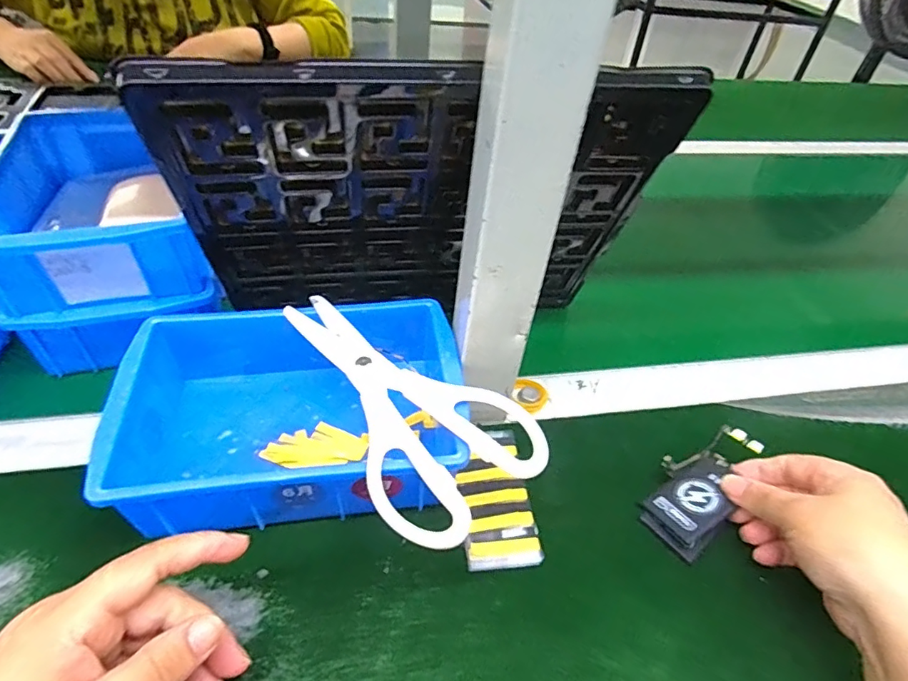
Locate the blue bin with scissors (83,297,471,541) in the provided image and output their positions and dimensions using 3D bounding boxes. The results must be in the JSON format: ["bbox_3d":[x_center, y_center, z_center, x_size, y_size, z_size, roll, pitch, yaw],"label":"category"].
[{"bbox_3d":[-0.098,0.046,0.331,0.199,0.069,0.147,1,44,-5],"label":"blue bin with scissors"}]

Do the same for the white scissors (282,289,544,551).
[{"bbox_3d":[-0.038,0.031,0.308,0.094,0.010,0.183,-30,54,-31],"label":"white scissors"}]

